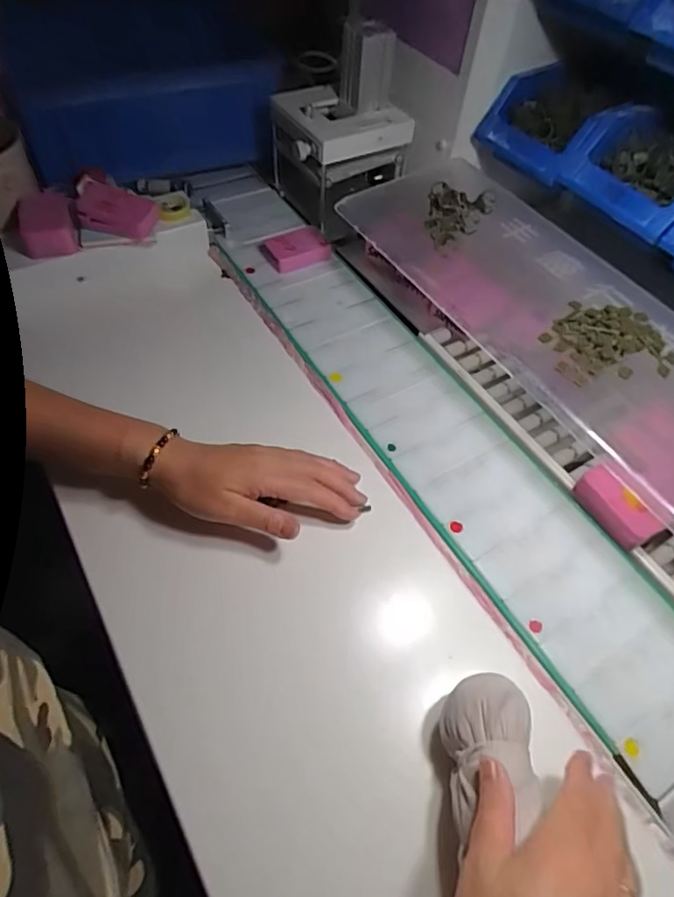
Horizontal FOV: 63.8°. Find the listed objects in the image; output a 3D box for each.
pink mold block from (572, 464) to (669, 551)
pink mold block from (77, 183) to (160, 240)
[{"bbox_3d":[0.237,0.048,0.456,0.035,0.023,0.070,-21,60,-19],"label":"pink mold block"},{"bbox_3d":[-0.234,-0.256,0.582,0.088,0.027,0.046,19,56,8],"label":"pink mold block"}]

